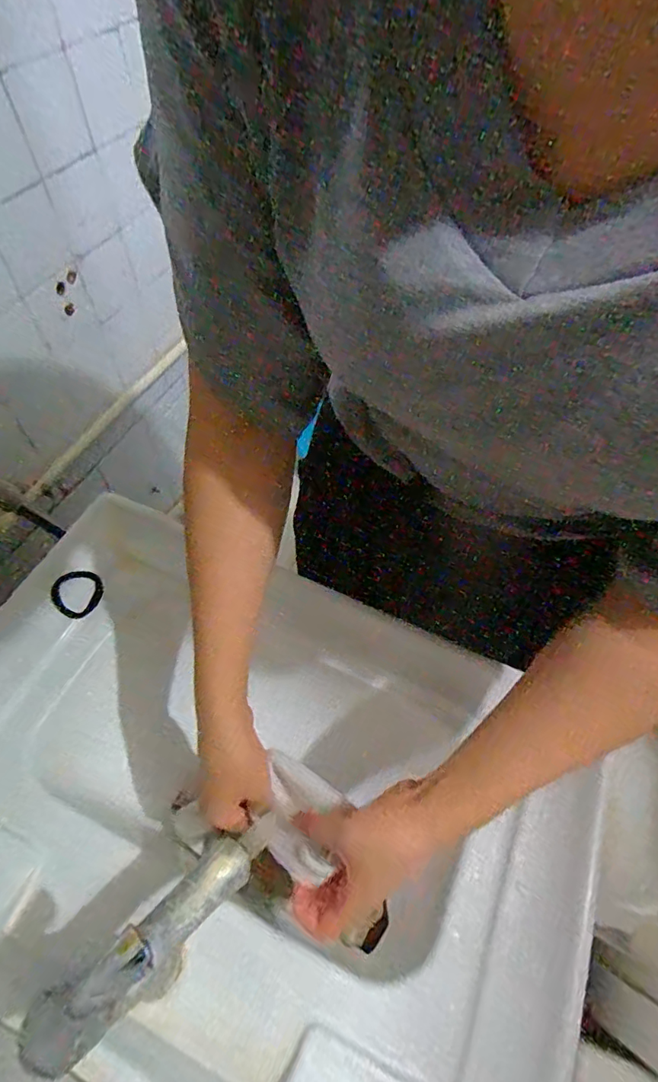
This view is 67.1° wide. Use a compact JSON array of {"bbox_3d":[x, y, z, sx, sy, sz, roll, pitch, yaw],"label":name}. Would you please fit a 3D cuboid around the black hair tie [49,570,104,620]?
[{"bbox_3d":[-0.268,0.055,0.531,0.047,0.005,0.053,35,55,-9],"label":"black hair tie"}]

